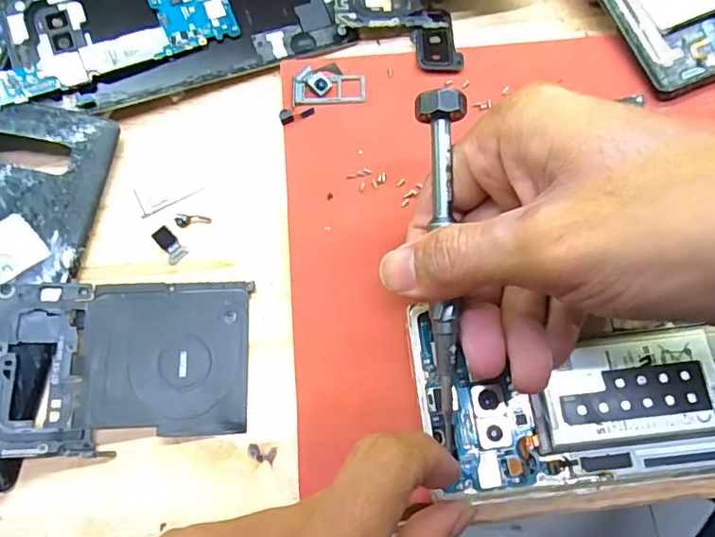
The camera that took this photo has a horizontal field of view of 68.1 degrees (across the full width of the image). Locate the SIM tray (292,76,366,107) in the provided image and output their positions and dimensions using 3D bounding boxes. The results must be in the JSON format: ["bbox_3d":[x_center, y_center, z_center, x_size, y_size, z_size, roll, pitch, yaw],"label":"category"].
[{"bbox_3d":[-0.013,-0.082,0.240,0.033,0.004,0.015,-6,72,0],"label":"SIM tray"}]

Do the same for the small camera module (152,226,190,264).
[{"bbox_3d":[-0.080,-0.011,0.226,0.009,0.004,0.015,-32,74,-9],"label":"small camera module"}]

